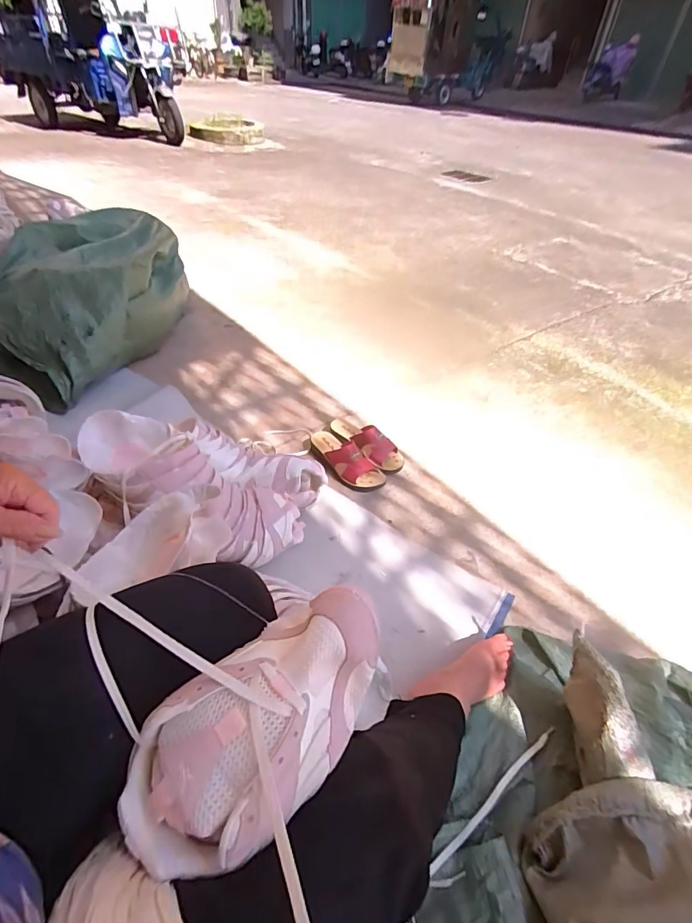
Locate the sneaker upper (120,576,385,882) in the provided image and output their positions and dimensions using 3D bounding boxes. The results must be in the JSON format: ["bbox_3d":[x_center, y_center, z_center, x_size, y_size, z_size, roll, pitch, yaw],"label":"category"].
[{"bbox_3d":[-0.064,0.185,0.323,0.117,0.066,0.211,36,51,27],"label":"sneaker upper"}]

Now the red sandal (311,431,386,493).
[{"bbox_3d":[-0.007,-0.013,1.036,0.086,0.081,0.228,-33,56,-31],"label":"red sandal"}]

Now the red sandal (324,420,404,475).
[{"bbox_3d":[0.044,-0.053,1.086,0.231,0.076,0.076,33,52,26],"label":"red sandal"}]

